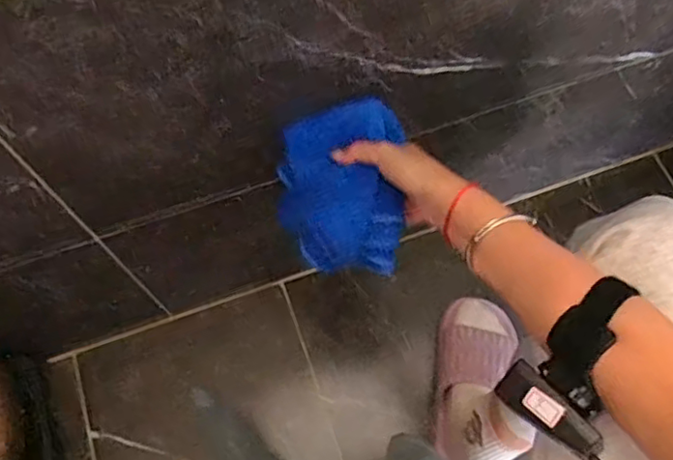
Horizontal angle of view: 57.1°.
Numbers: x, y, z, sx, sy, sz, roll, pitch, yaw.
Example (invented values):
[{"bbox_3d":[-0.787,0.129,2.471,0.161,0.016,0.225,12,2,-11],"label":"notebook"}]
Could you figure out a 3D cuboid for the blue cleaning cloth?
[{"bbox_3d":[0.005,-0.040,0.559,0.104,0.025,0.151,2,95,5],"label":"blue cleaning cloth"}]

